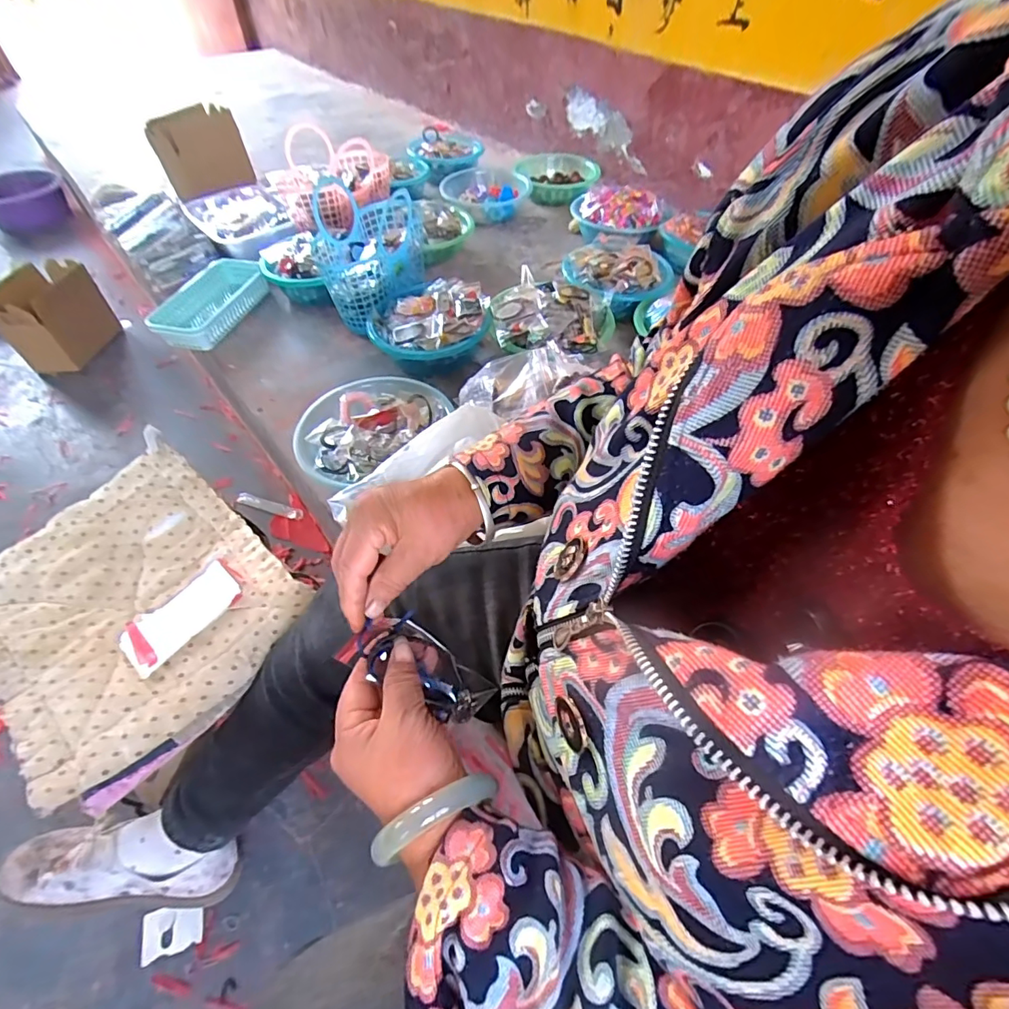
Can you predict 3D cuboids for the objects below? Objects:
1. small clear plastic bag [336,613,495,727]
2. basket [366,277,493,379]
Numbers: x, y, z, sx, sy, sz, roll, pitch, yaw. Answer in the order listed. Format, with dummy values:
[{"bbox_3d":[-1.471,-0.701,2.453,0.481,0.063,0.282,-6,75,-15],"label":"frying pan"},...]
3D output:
[{"bbox_3d":[-0.057,0.114,0.343,0.106,0.020,0.044,37,55,-11],"label":"small clear plastic bag"},{"bbox_3d":[-0.134,-0.331,0.930,0.208,0.092,0.213,1,52,-1],"label":"basket"}]

